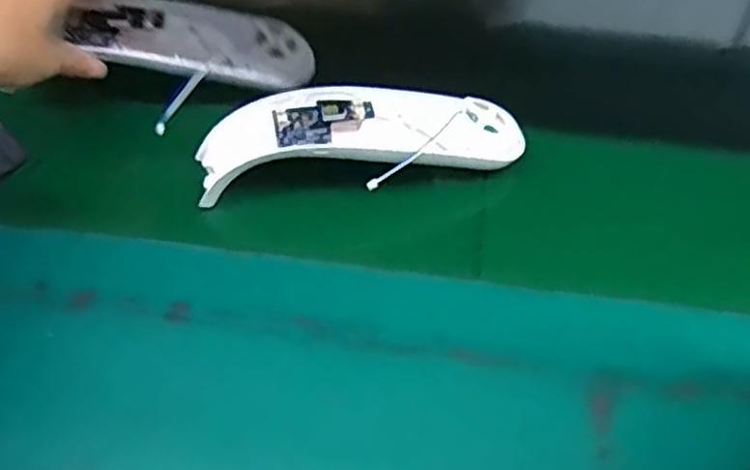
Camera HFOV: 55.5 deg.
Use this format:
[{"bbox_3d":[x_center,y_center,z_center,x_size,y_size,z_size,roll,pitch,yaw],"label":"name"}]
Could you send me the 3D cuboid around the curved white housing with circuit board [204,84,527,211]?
[{"bbox_3d":[-0.007,-0.057,0.433,0.195,0.046,0.055,-1,53,-4],"label":"curved white housing with circuit board"}]

